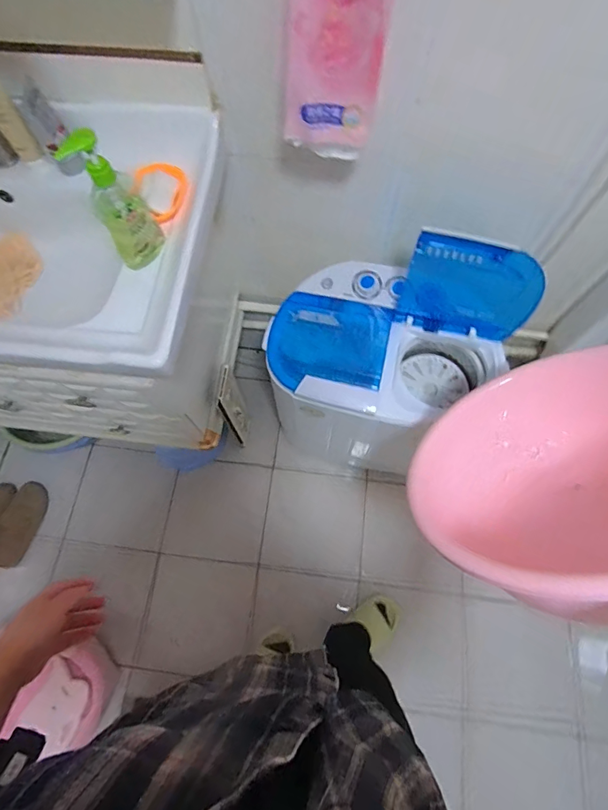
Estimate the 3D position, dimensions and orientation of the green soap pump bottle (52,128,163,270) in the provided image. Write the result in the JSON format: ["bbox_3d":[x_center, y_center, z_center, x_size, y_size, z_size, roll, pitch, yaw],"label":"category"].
[{"bbox_3d":[-0.261,-0.287,0.600,0.076,0.209,0.060,-27,71,-8],"label":"green soap pump bottle"}]

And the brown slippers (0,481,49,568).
[{"bbox_3d":[-0.887,0.351,1.262,0.168,0.085,0.261,14,71,6],"label":"brown slippers"}]

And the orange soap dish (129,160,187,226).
[{"bbox_3d":[-0.233,-0.359,0.705,0.092,0.013,0.081,-48,113,-14],"label":"orange soap dish"}]

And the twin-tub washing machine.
[{"bbox_3d":[0.175,-0.064,1.089,0.501,0.754,0.331,18,71,8],"label":"twin-tub washing machine"}]

